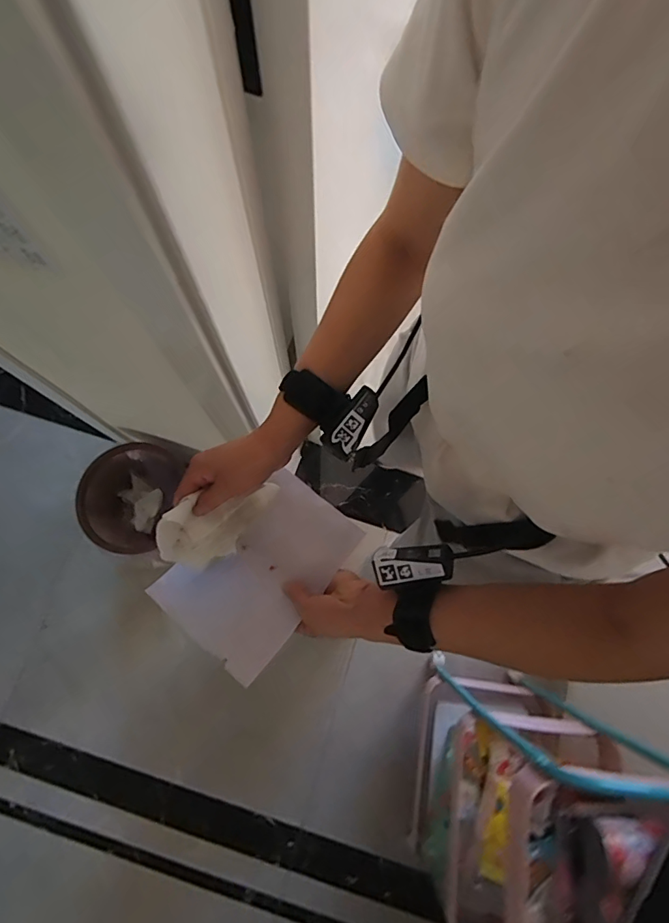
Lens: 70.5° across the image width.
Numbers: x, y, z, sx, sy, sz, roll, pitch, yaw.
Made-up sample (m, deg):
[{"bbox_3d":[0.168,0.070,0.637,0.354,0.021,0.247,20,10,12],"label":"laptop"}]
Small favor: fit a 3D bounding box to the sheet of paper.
[{"bbox_3d":[-0.081,0.115,0.520,0.140,0.051,0.195,40,80,9],"label":"sheet of paper"}]

